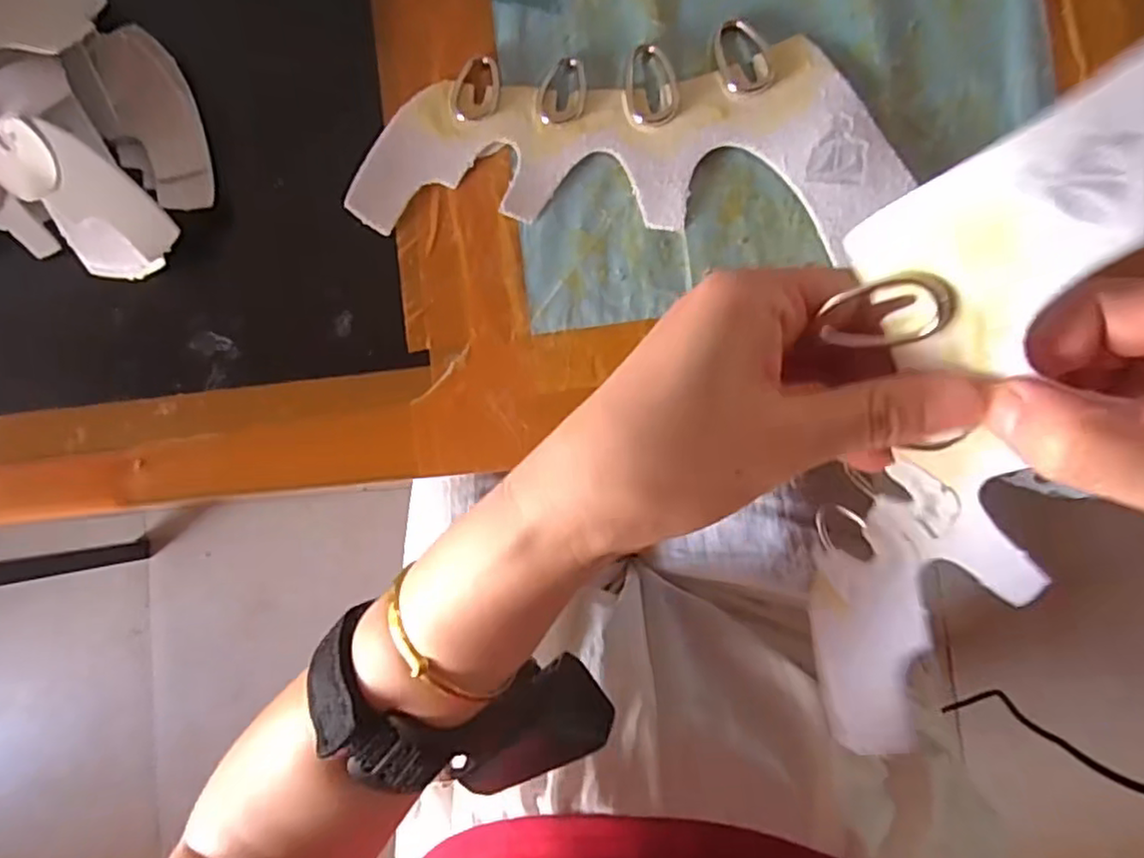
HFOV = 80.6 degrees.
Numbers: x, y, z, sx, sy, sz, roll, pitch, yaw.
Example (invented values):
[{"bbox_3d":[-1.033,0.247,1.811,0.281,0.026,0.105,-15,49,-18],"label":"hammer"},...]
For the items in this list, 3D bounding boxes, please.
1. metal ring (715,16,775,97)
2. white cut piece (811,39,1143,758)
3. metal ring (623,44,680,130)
[{"bbox_3d":[0.066,-0.143,0.260,0.020,0.004,0.031,-13,86,7],"label":"metal ring"},{"bbox_3d":[0.111,0.003,0.192,0.076,0.041,0.219,9,121,8],"label":"white cut piece"},{"bbox_3d":[0.031,-0.133,0.262,0.021,0.004,0.034,-3,87,8],"label":"metal ring"}]

